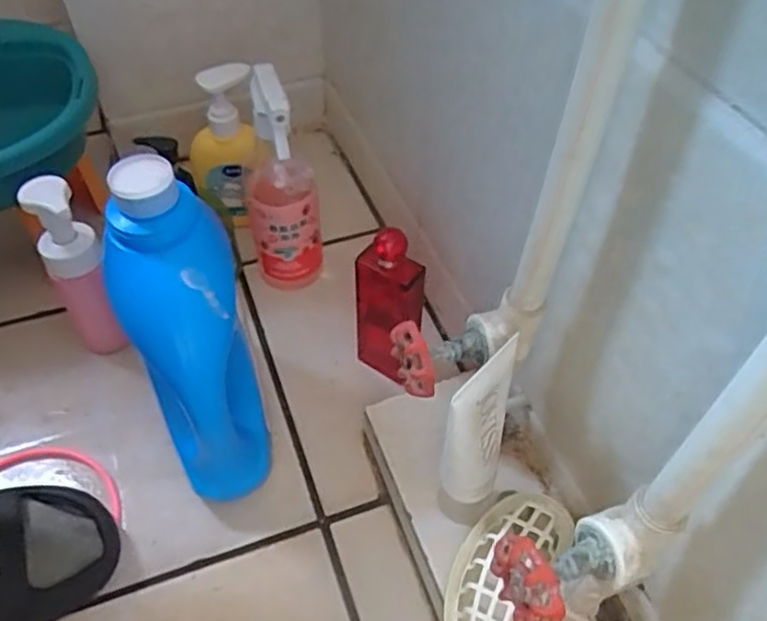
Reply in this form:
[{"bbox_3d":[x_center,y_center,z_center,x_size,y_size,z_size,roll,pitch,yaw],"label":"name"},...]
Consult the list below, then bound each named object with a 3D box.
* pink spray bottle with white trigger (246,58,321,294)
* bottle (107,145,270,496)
[{"bbox_3d":[-0.091,-0.108,0.620,0.057,0.241,0.099,-8,49,-6],"label":"pink spray bottle with white trigger"},{"bbox_3d":[-0.138,0.034,0.482,0.082,0.260,0.107,-15,50,-12],"label":"bottle"}]

